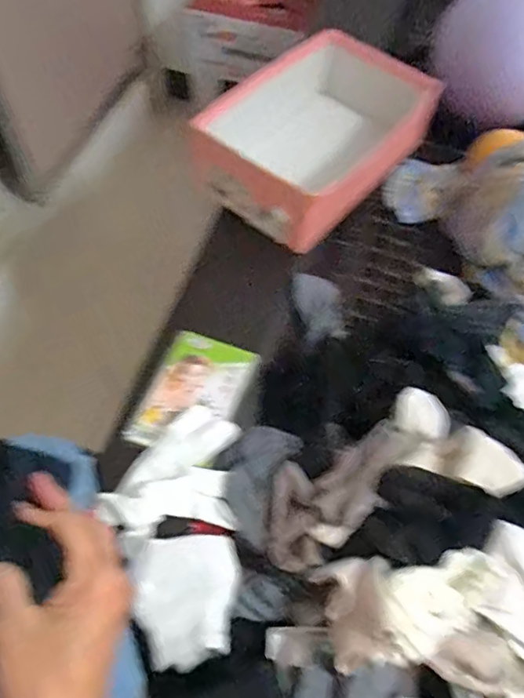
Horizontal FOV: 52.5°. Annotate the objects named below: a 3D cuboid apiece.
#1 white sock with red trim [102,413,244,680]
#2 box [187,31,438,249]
[{"bbox_3d":[-0.080,0.156,0.464,0.113,0.024,0.207,0,59,-2],"label":"white sock with red trim"},{"bbox_3d":[0.064,-0.275,0.677,0.203,0.094,0.274,38,66,19],"label":"box"}]

